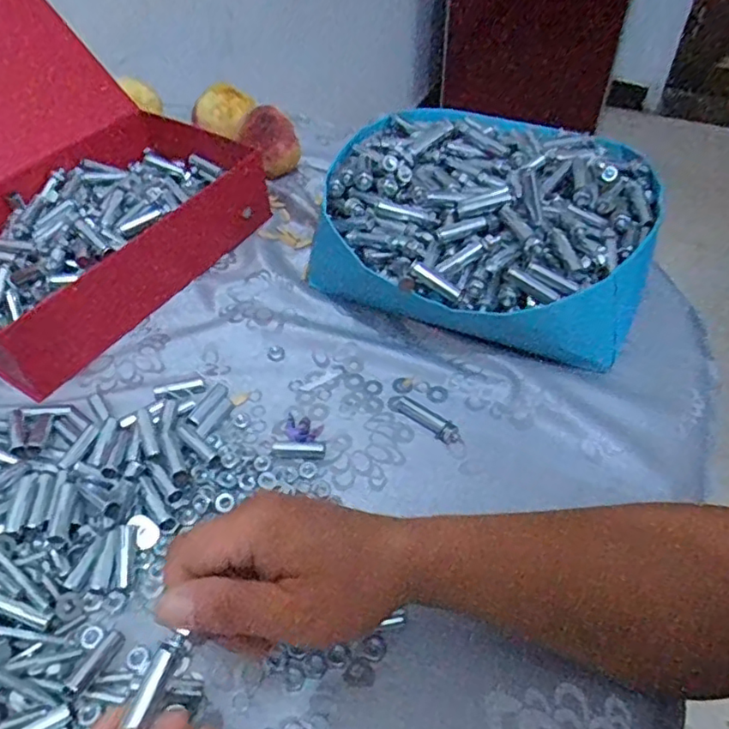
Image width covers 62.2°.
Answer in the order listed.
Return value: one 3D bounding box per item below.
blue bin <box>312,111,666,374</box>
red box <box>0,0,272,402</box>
[{"bbox_3d":[0.105,-0.124,0.544,0.275,0.109,0.261,19,52,17],"label":"blue bin"},{"bbox_3d":[-0.321,-0.203,0.554,0.340,0.200,0.303,27,54,23],"label":"red box"}]

